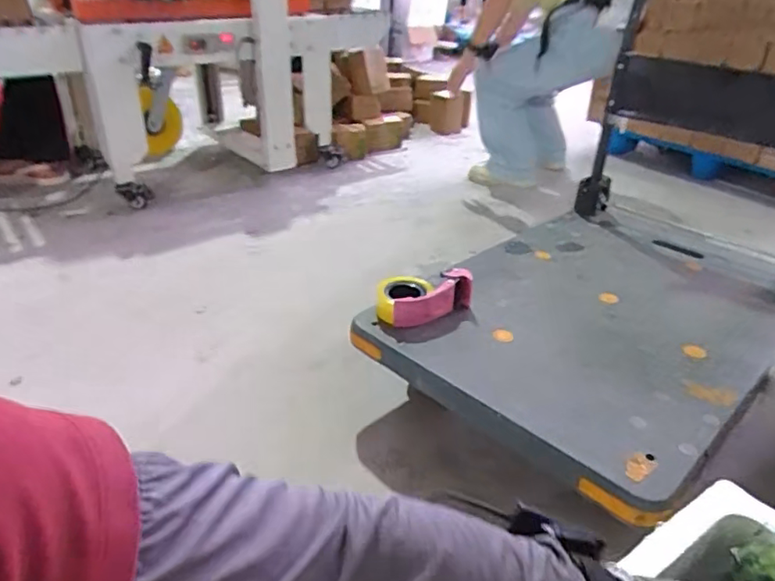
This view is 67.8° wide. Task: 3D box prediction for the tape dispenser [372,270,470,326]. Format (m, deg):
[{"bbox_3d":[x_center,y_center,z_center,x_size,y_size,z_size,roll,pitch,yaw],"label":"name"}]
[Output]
[{"bbox_3d":[0.066,0.015,1.018,0.171,0.068,0.096,0,31,-2],"label":"tape dispenser"}]

